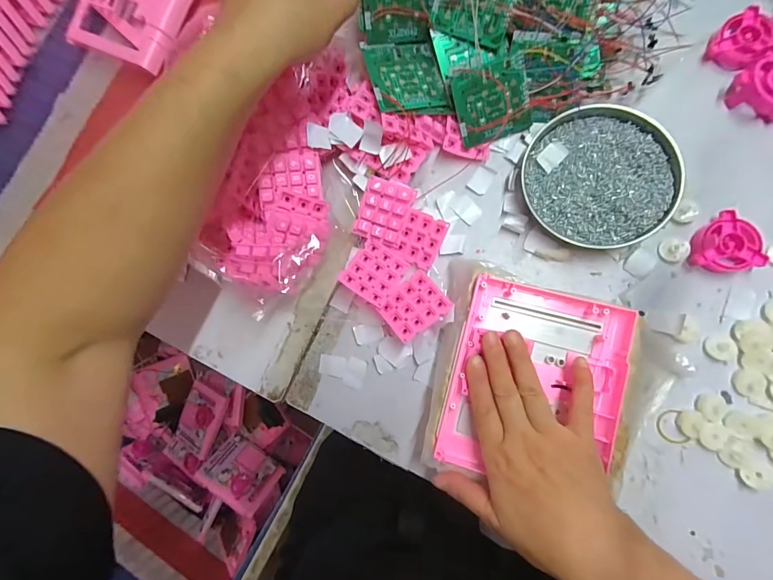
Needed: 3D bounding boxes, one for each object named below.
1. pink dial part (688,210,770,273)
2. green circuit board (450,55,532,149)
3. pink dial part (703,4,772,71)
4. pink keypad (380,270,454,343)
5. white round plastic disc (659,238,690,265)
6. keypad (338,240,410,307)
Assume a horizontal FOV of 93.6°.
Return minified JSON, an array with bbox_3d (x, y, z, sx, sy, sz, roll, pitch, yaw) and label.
[{"bbox_3d":[0.302,-0.043,0.320,0.052,0.017,0.053,-3,85,8],"label":"pink dial part"},{"bbox_3d":[0.104,-0.183,0.354,0.071,0.004,0.065,-18,114,0],"label":"green circuit board"},{"bbox_3d":[0.339,-0.236,0.342,0.055,0.016,0.051,-1,85,8],"label":"pink dial part"},{"bbox_3d":[0.026,0.015,0.347,0.059,0.004,0.049,-35,74,-9],"label":"pink keypad"},{"bbox_3d":[0.266,-0.036,0.336,0.024,0.005,0.022,-1,85,8],"label":"white round plastic disc"},{"bbox_3d":[-0.011,-0.018,0.356,0.047,0.004,0.059,36,66,-2],"label":"keypad"}]

